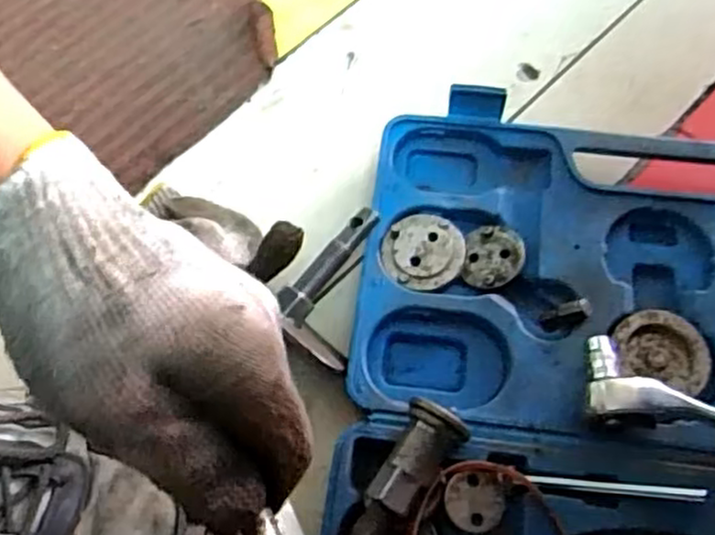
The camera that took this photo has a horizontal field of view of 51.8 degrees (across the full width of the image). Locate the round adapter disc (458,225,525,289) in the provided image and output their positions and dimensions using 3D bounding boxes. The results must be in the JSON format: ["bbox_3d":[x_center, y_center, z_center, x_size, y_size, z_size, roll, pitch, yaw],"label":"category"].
[{"bbox_3d":[0.082,-0.007,0.445,0.036,0.004,0.040,4,72,22],"label":"round adapter disc"}]

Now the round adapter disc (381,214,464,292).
[{"bbox_3d":[0.040,-0.011,0.446,0.049,0.004,0.050,-1,65,2],"label":"round adapter disc"}]

